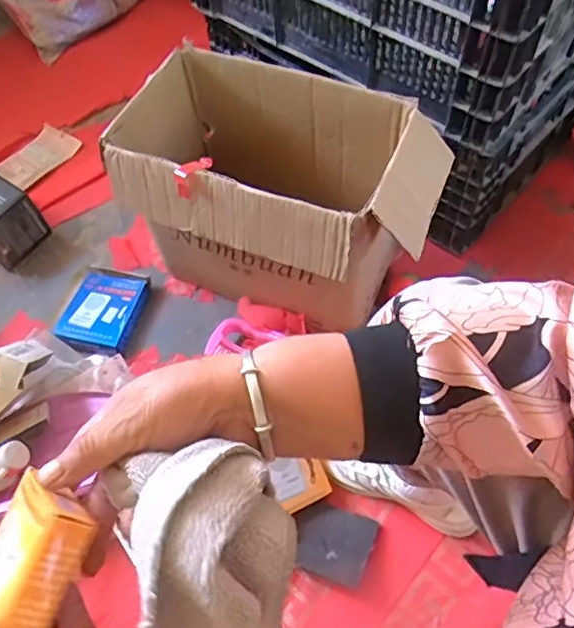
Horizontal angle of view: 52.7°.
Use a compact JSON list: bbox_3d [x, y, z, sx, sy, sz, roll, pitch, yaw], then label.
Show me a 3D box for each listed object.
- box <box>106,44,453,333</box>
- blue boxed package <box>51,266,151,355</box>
[{"bbox_3d":[-0.012,-0.159,0.845,0.431,0.269,0.236,20,61,16],"label":"box"},{"bbox_3d":[-0.311,-0.008,0.971,0.129,0.037,0.154,11,59,11],"label":"blue boxed package"}]

